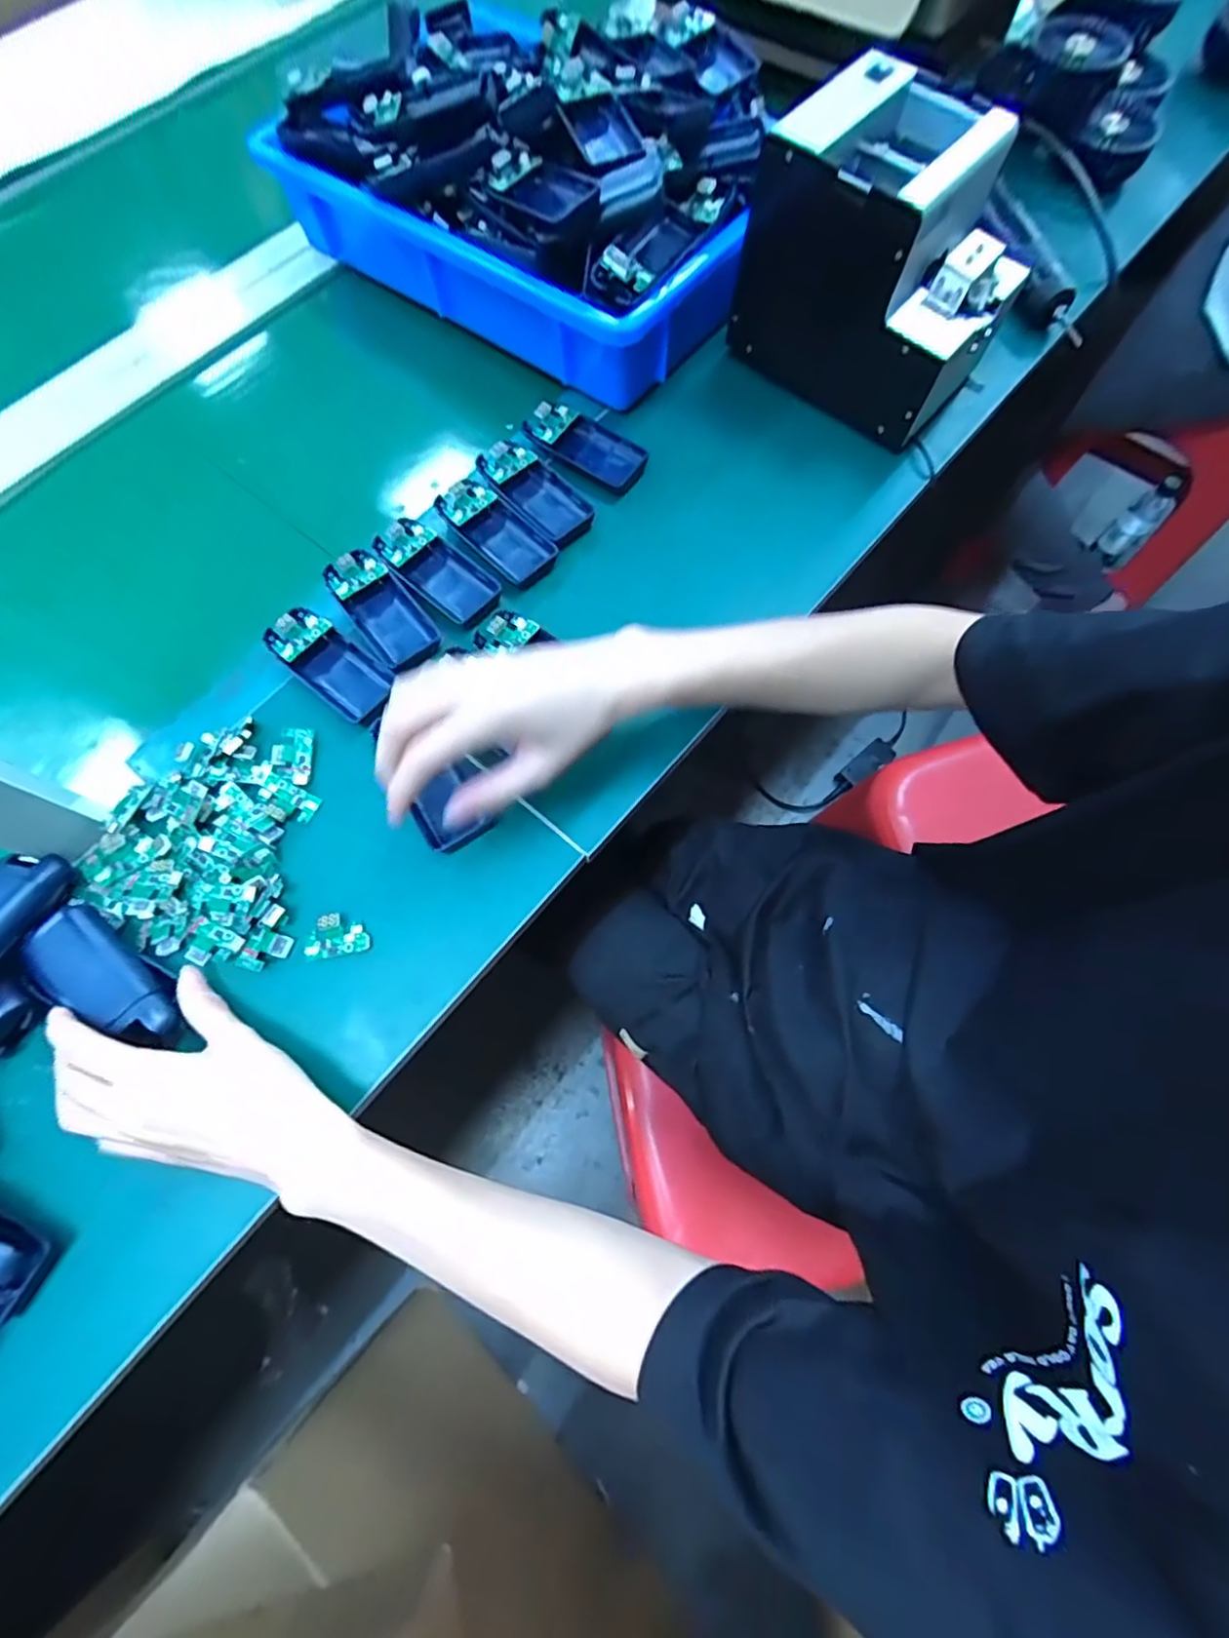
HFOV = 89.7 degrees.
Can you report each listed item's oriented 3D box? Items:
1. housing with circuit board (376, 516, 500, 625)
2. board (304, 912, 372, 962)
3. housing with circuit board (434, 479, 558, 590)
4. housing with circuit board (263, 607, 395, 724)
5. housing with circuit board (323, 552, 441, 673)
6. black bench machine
[{"bbox_3d":[-0.131,-0.186,0.457,0.100,0.016,0.045,38,76,13],"label":"housing with circuit board"},{"bbox_3d":[-0.174,0.072,0.386,0.038,0.007,0.027,-11,71,-2],"label":"board"},{"bbox_3d":[-0.090,-0.221,0.467,0.095,0.016,0.048,43,77,14],"label":"housing with circuit board"},{"bbox_3d":[-0.199,-0.110,0.432,0.098,0.016,0.042,39,76,13],"label":"housing with circuit board"},{"bbox_3d":[-0.170,-0.153,0.450,0.044,0.022,0.099,-37,74,-10],"label":"housing with circuit board"},{"bbox_3d":[0.202,-0.424,0.466,0.187,0.145,0.163,27,74,10],"label":"black bench machine"}]

